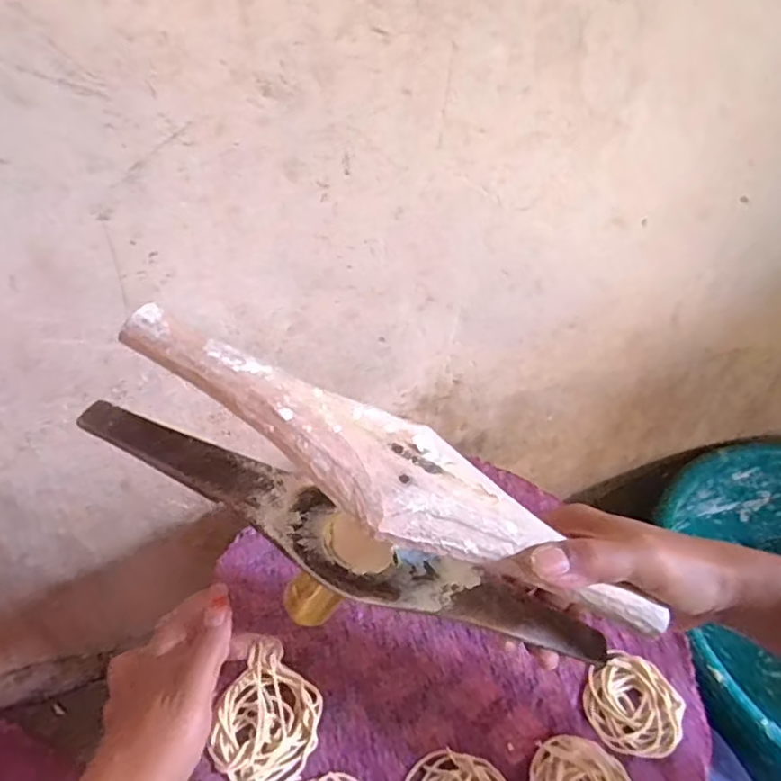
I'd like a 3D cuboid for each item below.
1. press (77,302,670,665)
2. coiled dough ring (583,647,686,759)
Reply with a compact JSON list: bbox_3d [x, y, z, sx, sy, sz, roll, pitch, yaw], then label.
[{"bbox_3d":[-0.006,0.063,0.314,0.304,0.099,0.065,25,42,-8],"label":"press"},{"bbox_3d":[0.170,0.217,0.422,0.063,0.011,0.064,4,42,-4],"label":"coiled dough ring"}]

